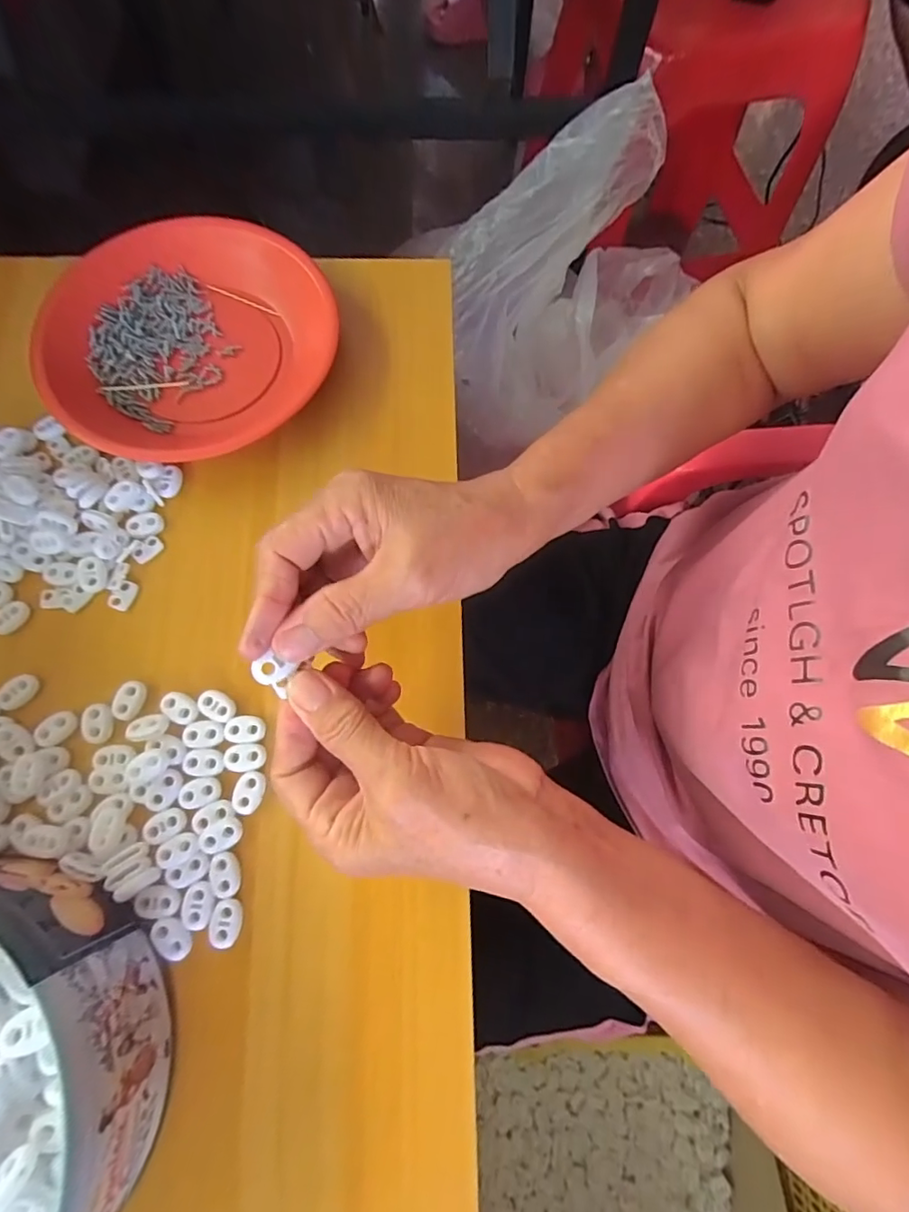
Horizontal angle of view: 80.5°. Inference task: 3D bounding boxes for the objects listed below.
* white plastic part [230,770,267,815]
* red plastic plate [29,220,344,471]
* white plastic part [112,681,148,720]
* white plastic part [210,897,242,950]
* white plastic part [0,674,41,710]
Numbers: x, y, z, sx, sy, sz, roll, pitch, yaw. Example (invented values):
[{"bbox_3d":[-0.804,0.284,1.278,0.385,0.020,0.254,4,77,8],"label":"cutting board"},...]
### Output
[{"bbox_3d":[-0.113,0.103,0.296,0.016,0.004,0.022,10,73,1],"label":"white plastic part"},{"bbox_3d":[-0.181,-0.187,0.373,0.190,0.028,0.190,1,73,-2],"label":"red plastic plate"},{"bbox_3d":[-0.187,0.054,0.308,0.016,0.005,0.022,17,73,4],"label":"white plastic part"},{"bbox_3d":[-0.118,0.164,0.277,0.015,0.004,0.023,8,73,1],"label":"white plastic part"},{"bbox_3d":[-0.252,0.050,0.309,0.022,0.005,0.015,-37,77,-12],"label":"white plastic part"}]

